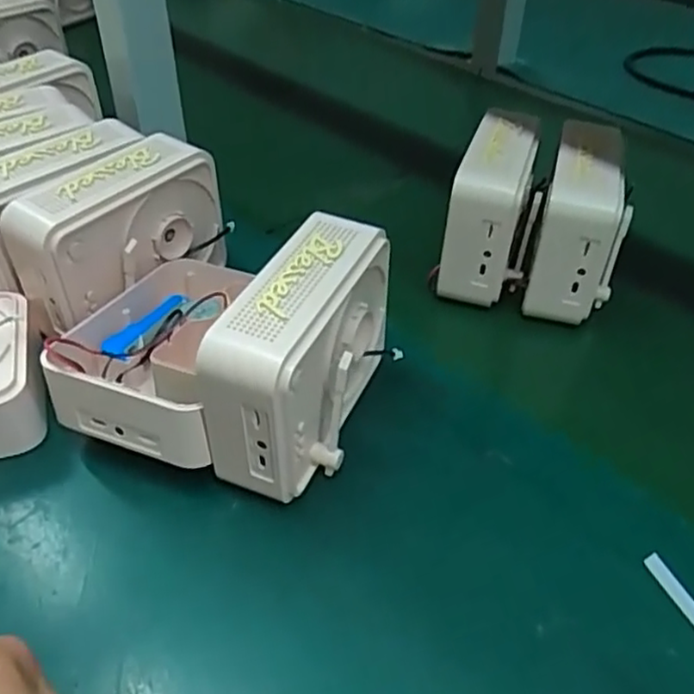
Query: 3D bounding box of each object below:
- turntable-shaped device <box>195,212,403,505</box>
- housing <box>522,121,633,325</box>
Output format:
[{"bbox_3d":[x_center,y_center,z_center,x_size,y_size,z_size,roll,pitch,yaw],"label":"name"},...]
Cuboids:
[{"bbox_3d":[-0.016,0.007,0.349,0.050,0.104,0.117,19,46,20],"label":"turntable-shaped device"},{"bbox_3d":[0.158,-0.082,0.462,0.051,0.095,0.097,13,44,14],"label":"housing"}]

